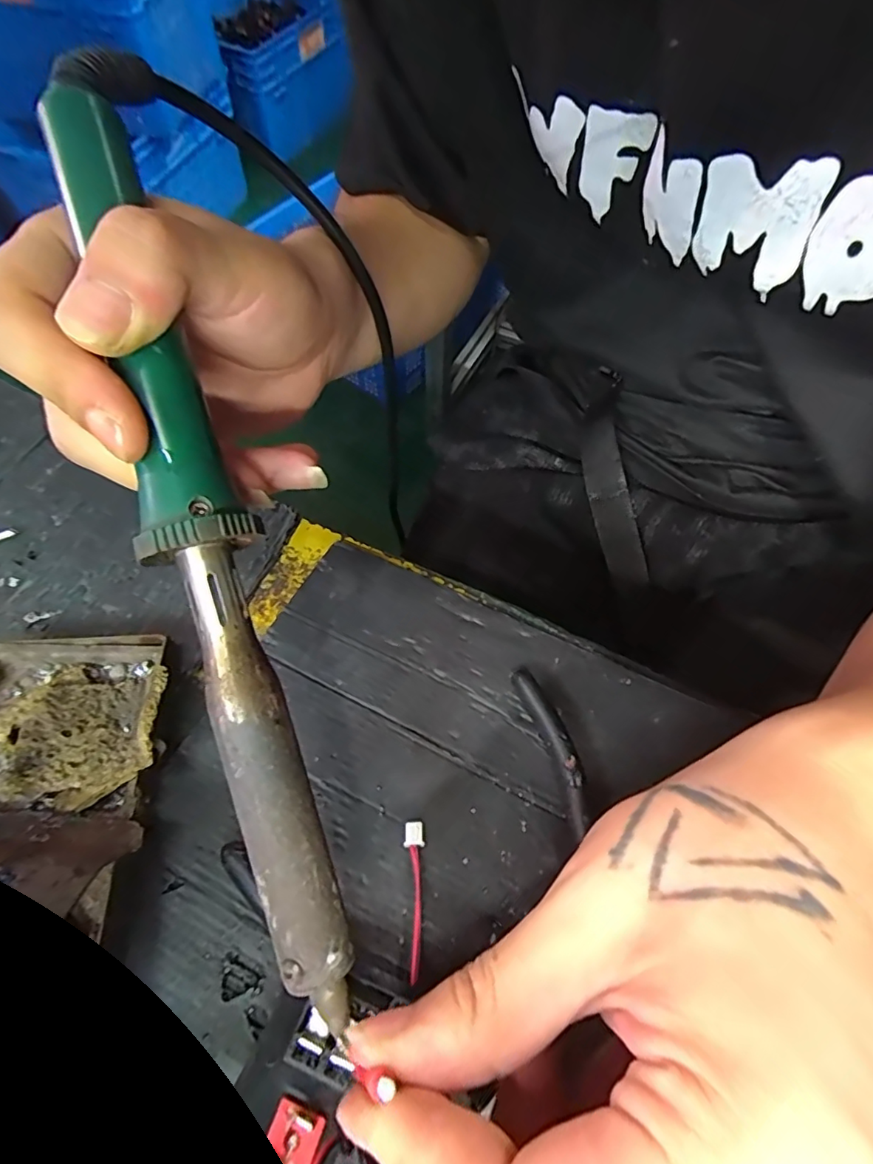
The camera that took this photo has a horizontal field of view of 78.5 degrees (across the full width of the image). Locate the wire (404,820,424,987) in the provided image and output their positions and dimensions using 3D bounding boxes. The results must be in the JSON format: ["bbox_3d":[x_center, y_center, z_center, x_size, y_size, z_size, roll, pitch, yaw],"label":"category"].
[{"bbox_3d":[-0.008,0.109,0.185,0.007,0.010,0.047,2,63,0],"label":"wire"}]

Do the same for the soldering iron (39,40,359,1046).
[{"bbox_3d":[-0.064,-0.017,0.143,0.024,0.020,0.267,-15,89,-8],"label":"soldering iron"}]

